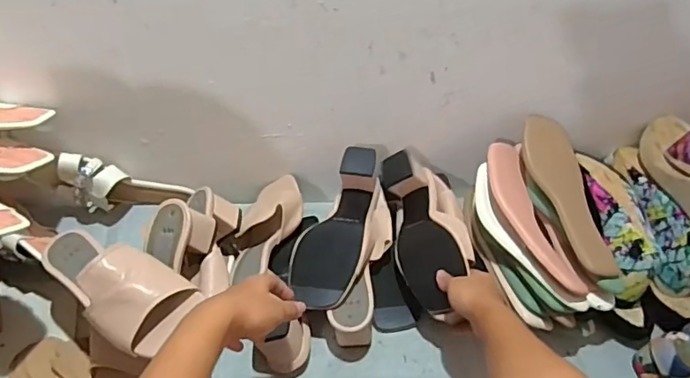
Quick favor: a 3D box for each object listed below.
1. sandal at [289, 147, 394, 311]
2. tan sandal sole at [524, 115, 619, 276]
[{"bbox_3d":[0.005,0.050,0.703,0.106,0.067,0.223,17,49,10],"label":"sandal"},{"bbox_3d":[0.296,0.005,0.710,0.068,0.024,0.237,-6,62,-12],"label":"tan sandal sole"}]

